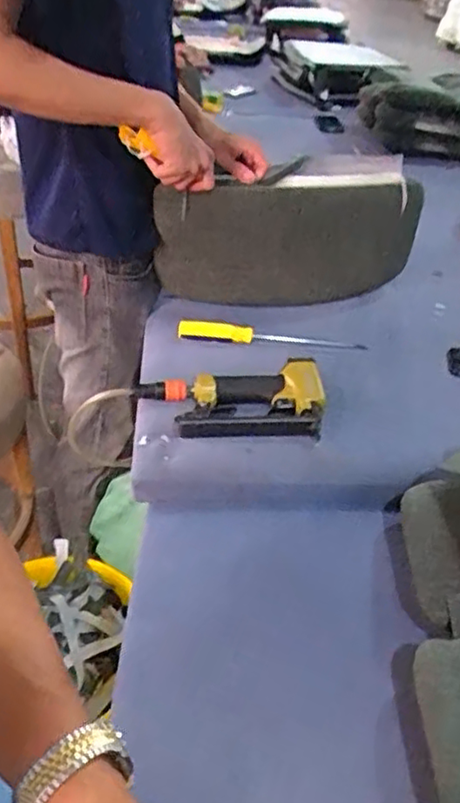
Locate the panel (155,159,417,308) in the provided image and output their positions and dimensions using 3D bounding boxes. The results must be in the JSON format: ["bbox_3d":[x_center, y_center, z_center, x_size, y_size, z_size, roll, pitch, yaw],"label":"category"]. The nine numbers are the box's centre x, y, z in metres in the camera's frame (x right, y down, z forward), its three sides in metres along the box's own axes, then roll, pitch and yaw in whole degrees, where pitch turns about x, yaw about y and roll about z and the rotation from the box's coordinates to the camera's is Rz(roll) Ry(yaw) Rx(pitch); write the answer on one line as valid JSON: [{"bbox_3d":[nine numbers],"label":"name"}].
[{"bbox_3d":[0.095,-0.277,1.067,0.433,0.225,0.071,-3,37,-11],"label":"panel"}]

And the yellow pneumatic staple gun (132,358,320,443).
[{"bbox_3d":[-0.003,-0.006,0.861,0.255,0.053,0.139,4,37,-2],"label":"yellow pneumatic staple gun"}]

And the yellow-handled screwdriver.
[{"bbox_3d":[0.066,-0.105,1.009,0.292,0.030,0.024,5,37,0],"label":"yellow-handled screwdriver"}]

